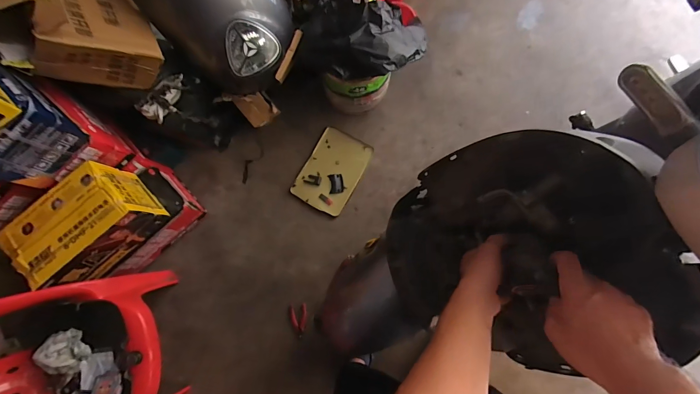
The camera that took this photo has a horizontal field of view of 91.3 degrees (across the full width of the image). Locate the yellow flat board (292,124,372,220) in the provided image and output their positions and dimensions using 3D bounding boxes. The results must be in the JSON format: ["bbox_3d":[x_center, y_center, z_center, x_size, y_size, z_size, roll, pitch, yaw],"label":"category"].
[{"bbox_3d":[-0.061,-0.096,1.274,0.208,0.017,0.298,30,83,6],"label":"yellow flat board"}]

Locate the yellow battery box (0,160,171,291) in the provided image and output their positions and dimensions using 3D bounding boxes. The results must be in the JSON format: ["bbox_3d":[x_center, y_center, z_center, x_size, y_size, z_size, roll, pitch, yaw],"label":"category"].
[{"bbox_3d":[-0.767,0.084,1.013,0.319,0.214,0.199,-42,82,-4],"label":"yellow battery box"}]

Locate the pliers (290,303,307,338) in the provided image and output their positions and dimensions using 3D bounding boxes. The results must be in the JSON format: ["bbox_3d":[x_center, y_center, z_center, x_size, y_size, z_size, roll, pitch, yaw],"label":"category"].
[{"bbox_3d":[-0.183,0.447,1.238,0.060,0.011,0.110,-10,81,3],"label":"pliers"}]

